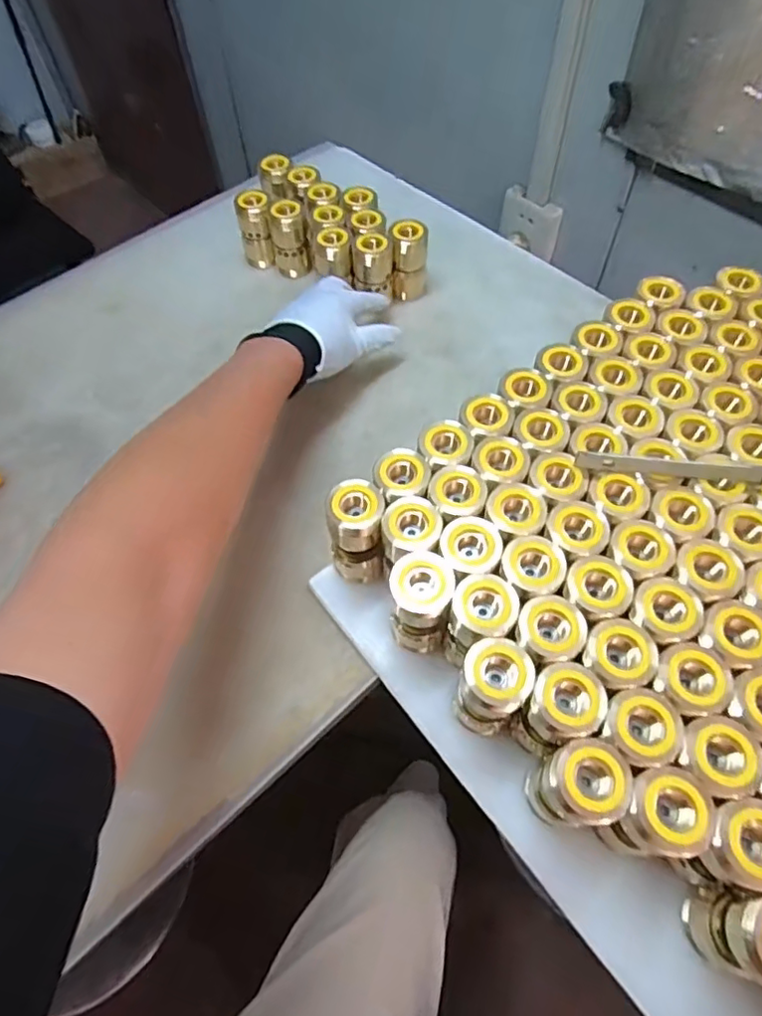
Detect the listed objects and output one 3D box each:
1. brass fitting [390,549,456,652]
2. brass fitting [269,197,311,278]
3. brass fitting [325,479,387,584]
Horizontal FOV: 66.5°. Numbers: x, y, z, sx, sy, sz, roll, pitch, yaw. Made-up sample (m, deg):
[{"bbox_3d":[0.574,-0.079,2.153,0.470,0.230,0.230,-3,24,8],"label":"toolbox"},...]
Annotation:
[{"bbox_3d":[0.027,0.068,0.405,0.040,0.092,0.037,-1,59,2],"label":"brass fitting"},{"bbox_3d":[-0.102,-0.298,0.657,0.036,0.085,0.029,-11,57,-4],"label":"brass fitting"},{"bbox_3d":[-0.017,0.021,0.436,0.041,0.100,0.032,-3,59,1],"label":"brass fitting"}]

